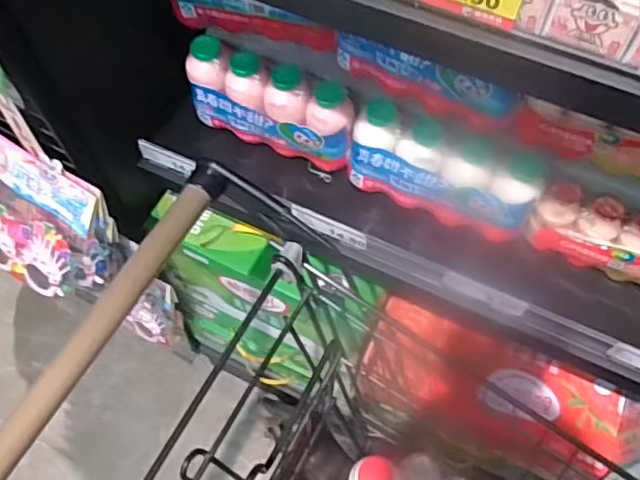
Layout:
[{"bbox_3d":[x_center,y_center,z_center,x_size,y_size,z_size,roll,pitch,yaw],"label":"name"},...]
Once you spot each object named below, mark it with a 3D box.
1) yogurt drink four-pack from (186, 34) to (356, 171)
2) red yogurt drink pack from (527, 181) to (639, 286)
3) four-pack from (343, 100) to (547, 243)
[{"bbox_3d":[-0.055,-0.156,0.709,0.198,0.109,0.042,23,64,13],"label":"yogurt drink four-pack"},{"bbox_3d":[0.313,0.003,0.654,0.170,0.088,0.040,23,64,13],"label":"red yogurt drink pack"},{"bbox_3d":[0.132,-0.071,0.670,0.201,0.110,0.063,21,64,11],"label":"four-pack"}]

